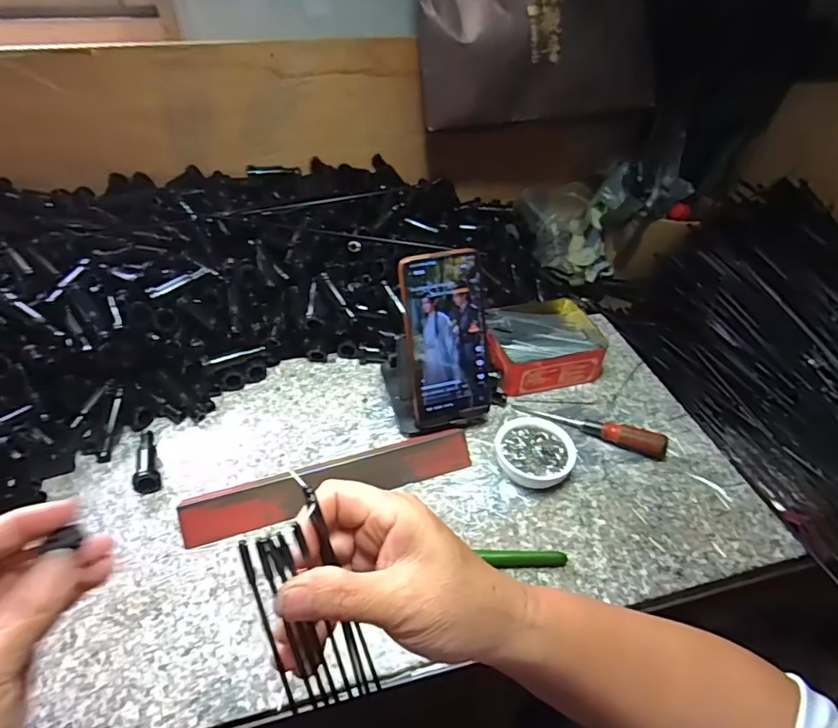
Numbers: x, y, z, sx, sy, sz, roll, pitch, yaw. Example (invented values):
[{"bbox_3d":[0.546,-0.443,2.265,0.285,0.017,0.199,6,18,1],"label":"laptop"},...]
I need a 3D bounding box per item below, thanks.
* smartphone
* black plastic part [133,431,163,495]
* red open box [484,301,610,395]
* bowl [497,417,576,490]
[{"bbox_3d":[0.032,-0.023,0.506,0.089,0.165,0.015,-11,20,-13],"label":"smartphone"},{"bbox_3d":[-0.249,0.088,0.484,0.020,0.018,0.065,-14,45,-17],"label":"black plastic part"},{"bbox_3d":[0.141,-0.022,0.614,0.139,0.049,0.114,-12,44,-15],"label":"red open box"},{"bbox_3d":[0.108,0.086,0.509,0.073,0.026,0.074,1,42,-1],"label":"bowl"}]

